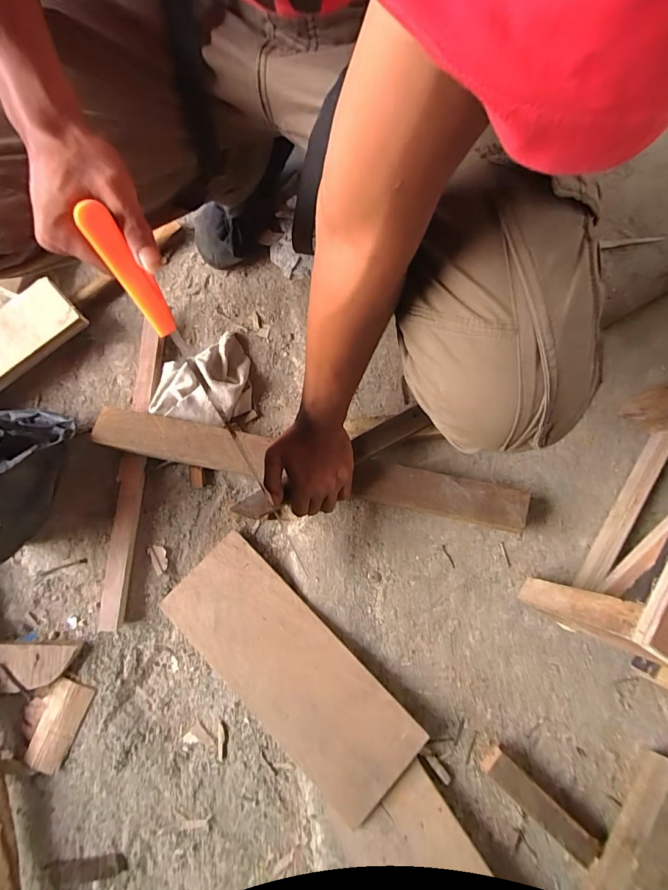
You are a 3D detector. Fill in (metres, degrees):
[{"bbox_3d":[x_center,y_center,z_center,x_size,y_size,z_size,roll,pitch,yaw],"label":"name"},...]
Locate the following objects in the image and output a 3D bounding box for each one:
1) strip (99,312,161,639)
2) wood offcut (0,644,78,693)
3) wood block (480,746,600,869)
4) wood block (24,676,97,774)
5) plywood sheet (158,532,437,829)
[{"bbox_3d":[-0.282,0.030,0.551,0.038,0.024,0.416,4,79,1],"label":"strip"},{"bbox_3d":[-0.384,0.283,0.507,0.107,0.019,0.056,-1,79,0],"label":"wood offcut"},{"bbox_3d":[0.237,0.416,0.462,0.142,0.028,0.032,41,82,7],"label":"wood block"},{"bbox_3d":[-0.356,0.345,0.497,0.068,0.018,0.099,21,80,4],"label":"wood block"},{"bbox_3d":[-0.057,0.271,0.490,0.337,0.009,0.131,42,81,14],"label":"plywood sheet"}]

